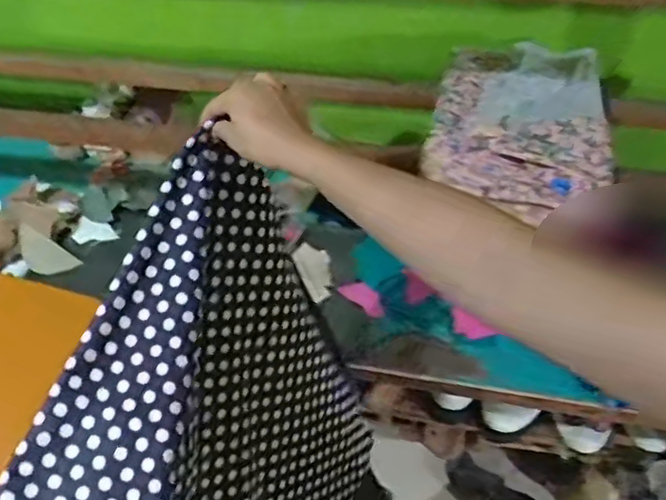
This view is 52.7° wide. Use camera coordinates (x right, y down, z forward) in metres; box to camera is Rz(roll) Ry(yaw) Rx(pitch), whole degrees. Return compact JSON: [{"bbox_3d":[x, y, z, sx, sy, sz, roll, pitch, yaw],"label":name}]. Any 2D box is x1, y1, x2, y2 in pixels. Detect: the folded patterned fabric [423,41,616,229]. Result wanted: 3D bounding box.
[{"bbox_3d":[0.236,-0.176,0.828,0.205,0.044,0.346,10,48,13],"label":"folded patterned fabric"}]

